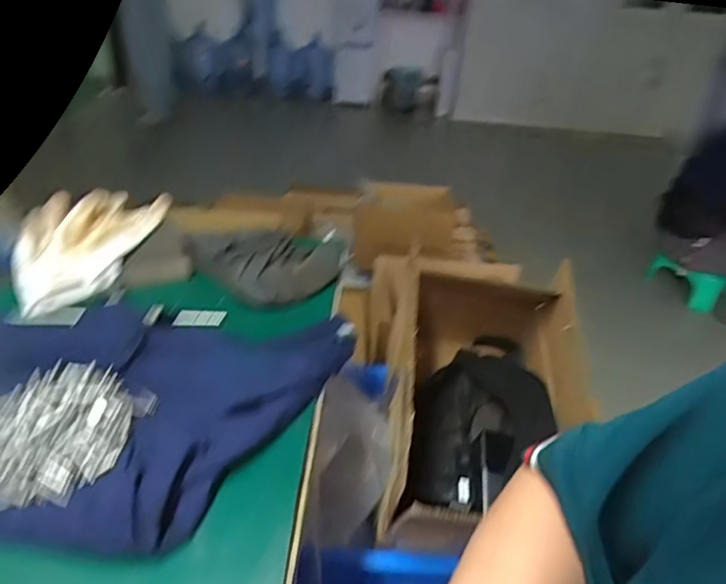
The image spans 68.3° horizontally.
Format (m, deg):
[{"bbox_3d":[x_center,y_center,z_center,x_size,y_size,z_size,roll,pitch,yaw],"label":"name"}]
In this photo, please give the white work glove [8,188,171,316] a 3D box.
[{"bbox_3d":[-0.289,-0.054,0.555,0.127,0.045,0.194,9,34,8],"label":"white work glove"}]

